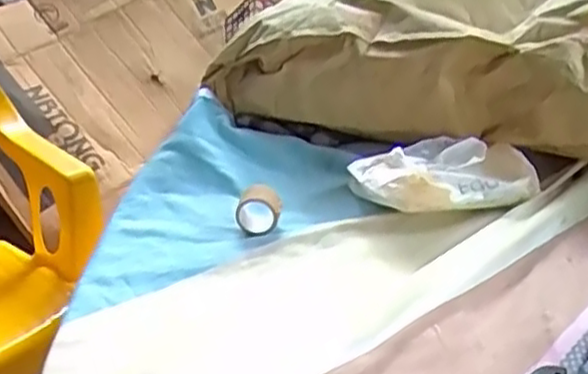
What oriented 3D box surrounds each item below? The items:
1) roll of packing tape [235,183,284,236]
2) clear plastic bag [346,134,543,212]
[{"bbox_3d":[-0.028,0.017,0.550,0.035,0.036,0.022,0,28,-2],"label":"roll of packing tape"},{"bbox_3d":[0.126,-0.008,0.587,0.145,0.043,0.086,-8,29,-17],"label":"clear plastic bag"}]

